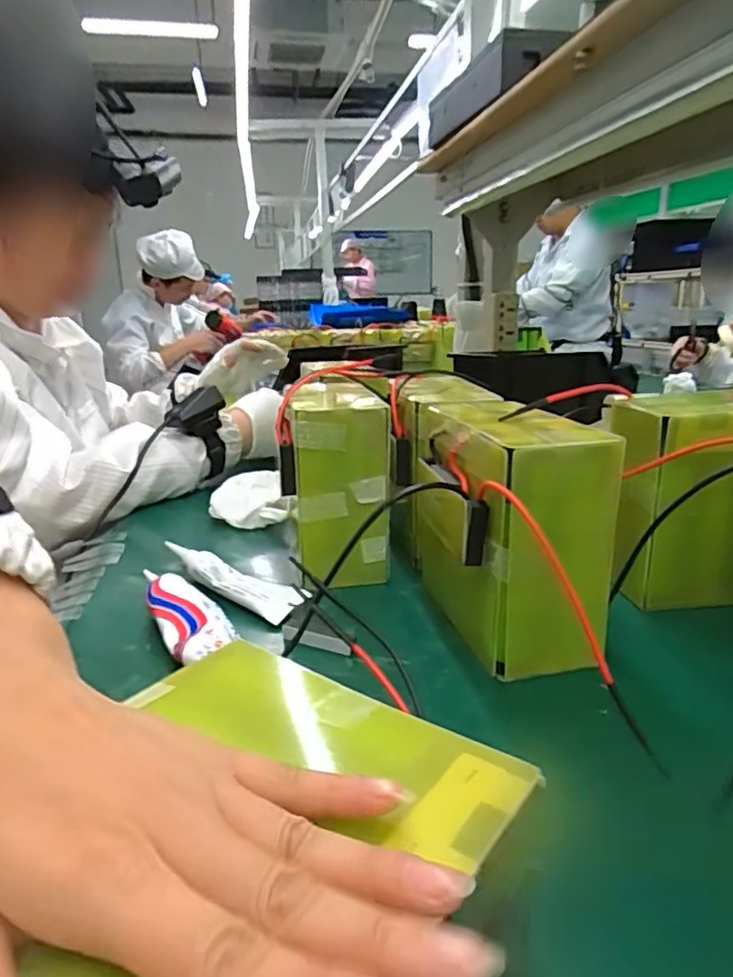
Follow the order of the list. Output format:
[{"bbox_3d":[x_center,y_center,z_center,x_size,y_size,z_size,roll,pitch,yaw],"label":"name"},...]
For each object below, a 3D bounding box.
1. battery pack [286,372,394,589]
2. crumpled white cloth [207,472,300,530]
[{"bbox_3d":[-0.017,0.001,0.512,0.075,0.148,0.055,-3,16,-1],"label":"battery pack"},{"bbox_3d":[-0.118,0.011,0.669,0.097,0.041,0.100,-8,17,-18],"label":"crumpled white cloth"}]

